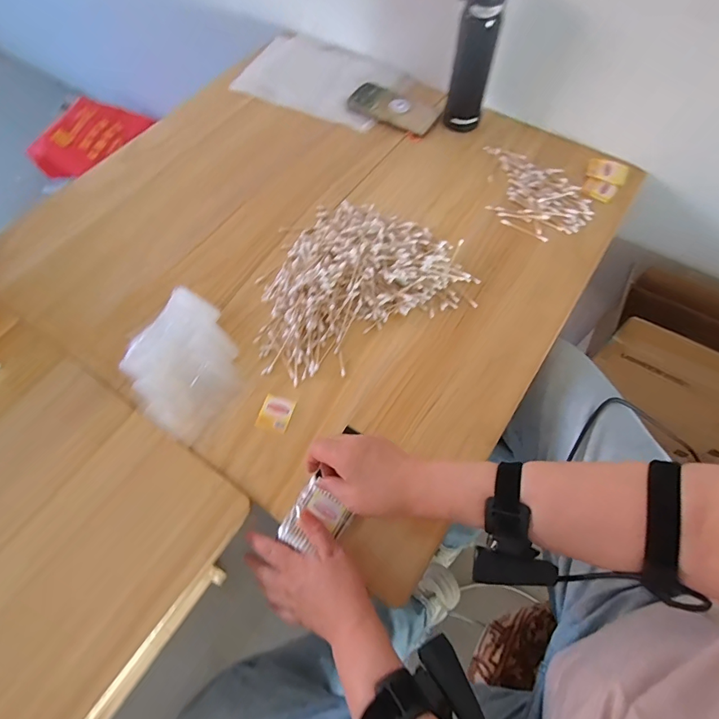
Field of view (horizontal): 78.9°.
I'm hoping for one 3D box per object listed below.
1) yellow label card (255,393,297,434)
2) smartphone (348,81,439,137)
[{"bbox_3d":[-0.104,0.066,0.543,0.040,0.004,0.043,16,64,8],"label":"yellow label card"},{"bbox_3d":[0.062,-0.456,0.789,0.168,0.015,0.083,31,67,15],"label":"smartphone"}]

